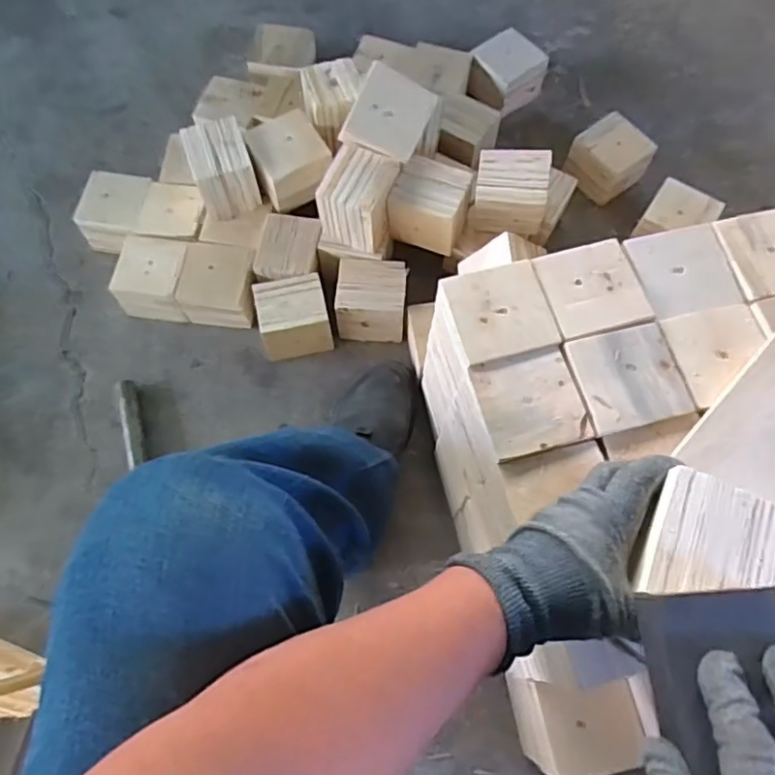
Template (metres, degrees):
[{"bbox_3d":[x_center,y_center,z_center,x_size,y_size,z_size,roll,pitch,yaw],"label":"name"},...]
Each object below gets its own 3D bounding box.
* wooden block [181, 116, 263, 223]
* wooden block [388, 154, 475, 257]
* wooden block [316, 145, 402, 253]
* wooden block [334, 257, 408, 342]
[{"bbox_3d":[-0.228,-0.303,0.876,0.082,0.092,0.101,-19,70,-7],"label":"wooden block"},{"bbox_3d":[0.059,-0.237,0.847,0.101,0.096,0.087,24,71,9],"label":"wooden block"},{"bbox_3d":[-0.038,-0.245,0.840,0.089,0.100,0.094,16,70,6],"label":"wooden block"},{"bbox_3d":[-0.022,-0.122,0.882,0.091,0.079,0.090,3,69,1],"label":"wooden block"}]

